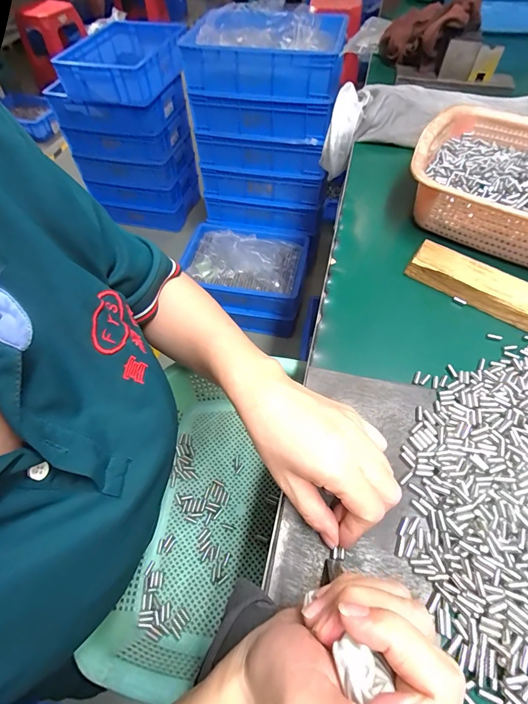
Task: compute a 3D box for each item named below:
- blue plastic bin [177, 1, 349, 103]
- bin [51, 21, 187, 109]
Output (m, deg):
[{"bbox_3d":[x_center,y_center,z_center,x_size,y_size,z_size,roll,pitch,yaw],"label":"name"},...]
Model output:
[{"bbox_3d":[0.007,-0.763,0.950,0.380,0.148,0.235,9,57,9],"label":"blue plastic bin"},{"bbox_3d":[-0.444,-0.922,1.174,0.316,0.123,0.334,8,57,9],"label":"bin"}]

